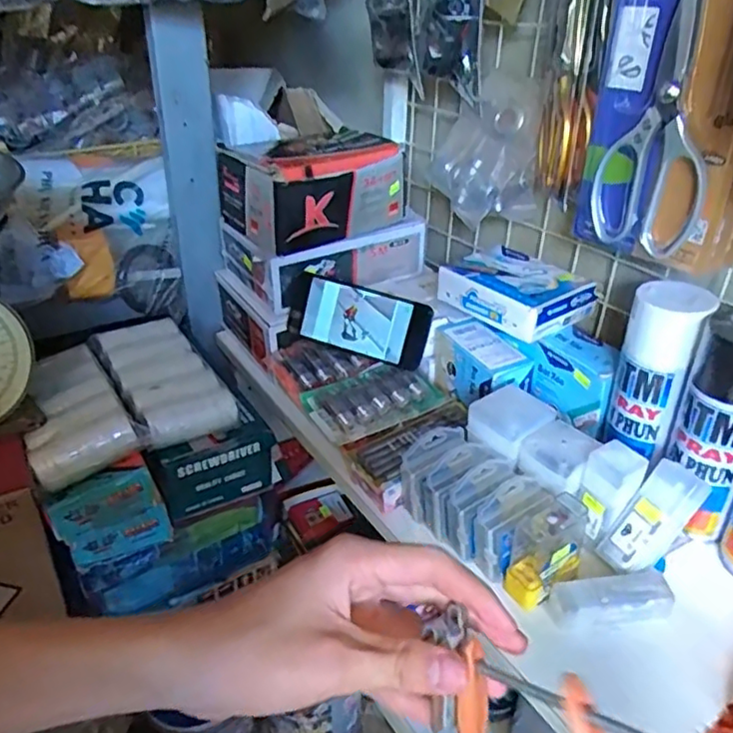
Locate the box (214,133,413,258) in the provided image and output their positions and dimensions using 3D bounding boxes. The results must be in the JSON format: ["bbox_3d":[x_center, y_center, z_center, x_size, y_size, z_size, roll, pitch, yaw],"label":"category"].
[{"bbox_3d":[-0.062,-0.214,0.753,0.187,0.091,0.159,-16,35,-28],"label":"box"}]

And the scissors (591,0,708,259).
[{"bbox_3d":[0.235,-0.190,0.501,0.017,0.197,0.090,-18,36,-30],"label":"scissors"}]

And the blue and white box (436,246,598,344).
[{"bbox_3d":[0.165,-0.084,0.696,0.104,0.044,0.142,-18,36,-30],"label":"blue and white box"}]

